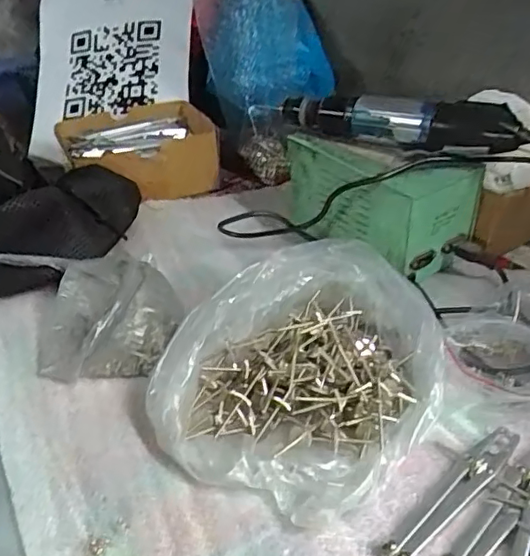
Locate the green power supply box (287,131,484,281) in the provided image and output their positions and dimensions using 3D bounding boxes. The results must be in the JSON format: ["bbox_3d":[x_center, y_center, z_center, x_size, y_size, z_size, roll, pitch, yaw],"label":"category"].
[{"bbox_3d":[0.097,-0.075,0.551,0.082,0.095,0.168,-31,45,-34],"label":"green power supply box"}]

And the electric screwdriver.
[{"bbox_3d":[0.111,-0.136,0.515,0.211,0.040,0.040,17,40,24],"label":"electric screwdriver"}]

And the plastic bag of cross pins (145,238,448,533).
[{"bbox_3d":[0.023,0.057,0.404,0.181,0.059,0.191,17,40,23],"label":"plastic bag of cross pins"}]

